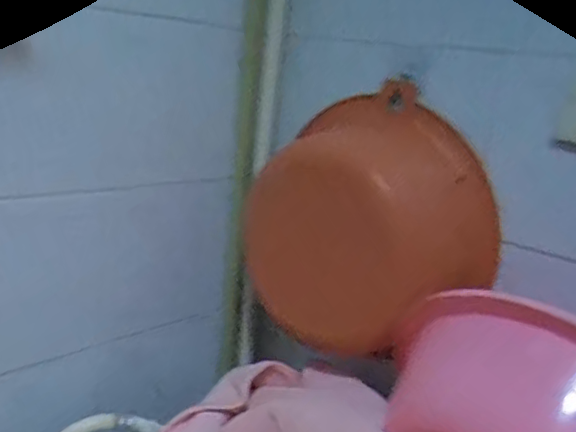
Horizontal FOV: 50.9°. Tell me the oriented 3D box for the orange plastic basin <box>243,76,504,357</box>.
[{"bbox_3d":[0.092,0.012,0.719,0.166,0.271,0.274,-8,20,-44],"label":"orange plastic basin"}]

